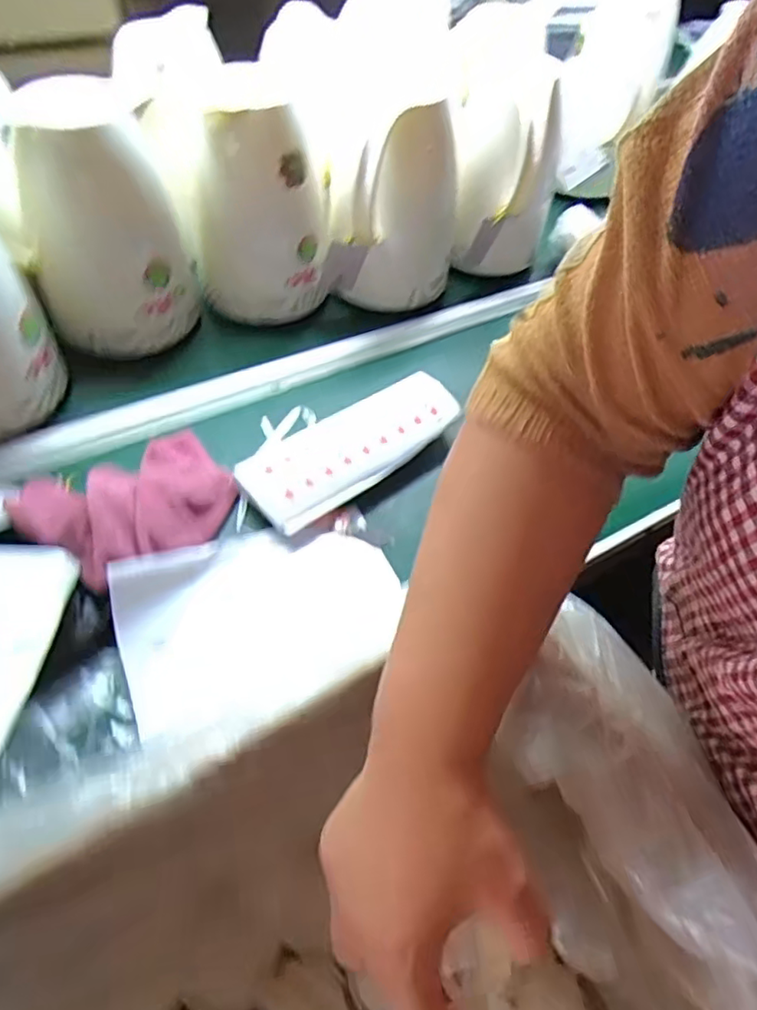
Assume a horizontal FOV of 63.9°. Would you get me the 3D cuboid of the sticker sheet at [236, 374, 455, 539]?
[{"bbox_3d":[-0.020,-0.062,0.598,0.233,0.012,0.087,-32,70,-23],"label":"sticker sheet"}]

